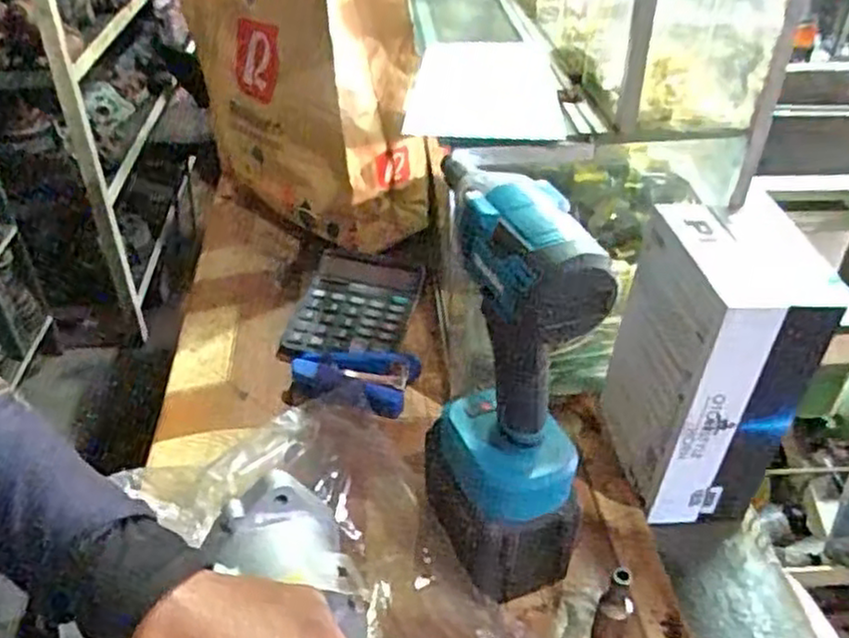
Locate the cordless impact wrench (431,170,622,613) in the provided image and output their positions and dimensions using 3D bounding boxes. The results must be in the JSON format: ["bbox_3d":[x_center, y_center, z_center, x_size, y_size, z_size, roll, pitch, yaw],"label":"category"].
[{"bbox_3d":[0.053,0.049,0.468,0.072,0.272,0.125,-14,39,-19],"label":"cordless impact wrench"}]

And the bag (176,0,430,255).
[{"bbox_3d":[-0.155,-0.316,0.888,0.171,0.365,0.348,-21,42,-27],"label":"bag"}]

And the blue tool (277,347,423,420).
[{"bbox_3d":[-0.079,0.054,0.695,0.138,0.024,0.077,6,37,6],"label":"blue tool"}]

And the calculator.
[{"bbox_3d":[-0.072,-0.017,0.773,0.120,0.027,0.146,8,37,9],"label":"calculator"}]

